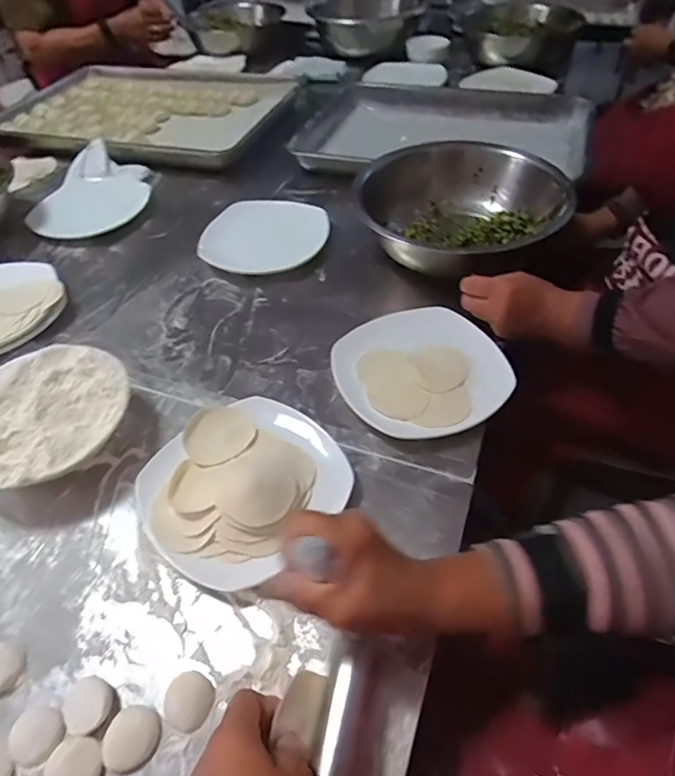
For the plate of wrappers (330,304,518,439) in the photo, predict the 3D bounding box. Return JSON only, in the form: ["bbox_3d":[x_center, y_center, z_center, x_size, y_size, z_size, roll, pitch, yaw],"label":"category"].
[{"bbox_3d":[0.090,-0.022,0.563,0.180,0.021,0.180,-3,49,4],"label":"plate of wrappers"}]

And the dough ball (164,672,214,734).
[{"bbox_3d":[-0.107,0.223,0.363,0.030,0.016,0.034,15,53,19],"label":"dough ball"}]

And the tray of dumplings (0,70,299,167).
[{"bbox_3d":[-0.404,-0.607,1.084,0.604,0.040,0.431,9,51,14],"label":"tray of dumplings"}]

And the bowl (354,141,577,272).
[{"bbox_3d":[0.168,-0.247,0.713,0.255,0.098,0.272,-3,49,4],"label":"bowl"}]

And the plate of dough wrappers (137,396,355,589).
[{"bbox_3d":[-0.091,0.081,0.474,0.166,0.030,0.175,32,60,30],"label":"plate of dough wrappers"}]

